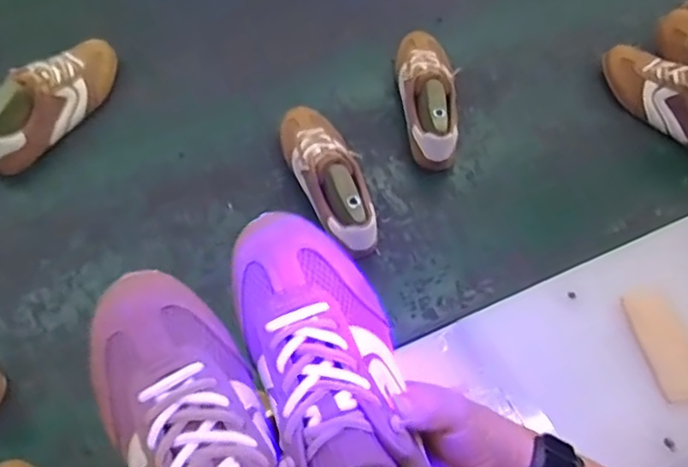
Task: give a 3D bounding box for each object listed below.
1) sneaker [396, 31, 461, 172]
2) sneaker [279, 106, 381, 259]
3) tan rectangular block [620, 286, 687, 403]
[{"bbox_3d":[0.128,-0.216,0.884,0.080,0.086,0.250,-2,60,-3],"label":"sneaker"},{"bbox_3d":[-0.020,-0.086,0.797,0.088,0.090,0.245,-19,62,-12],"label":"sneaker"},{"bbox_3d":[0.369,0.125,0.677,0.060,0.012,0.131,-13,61,-8],"label":"tan rectangular block"}]

